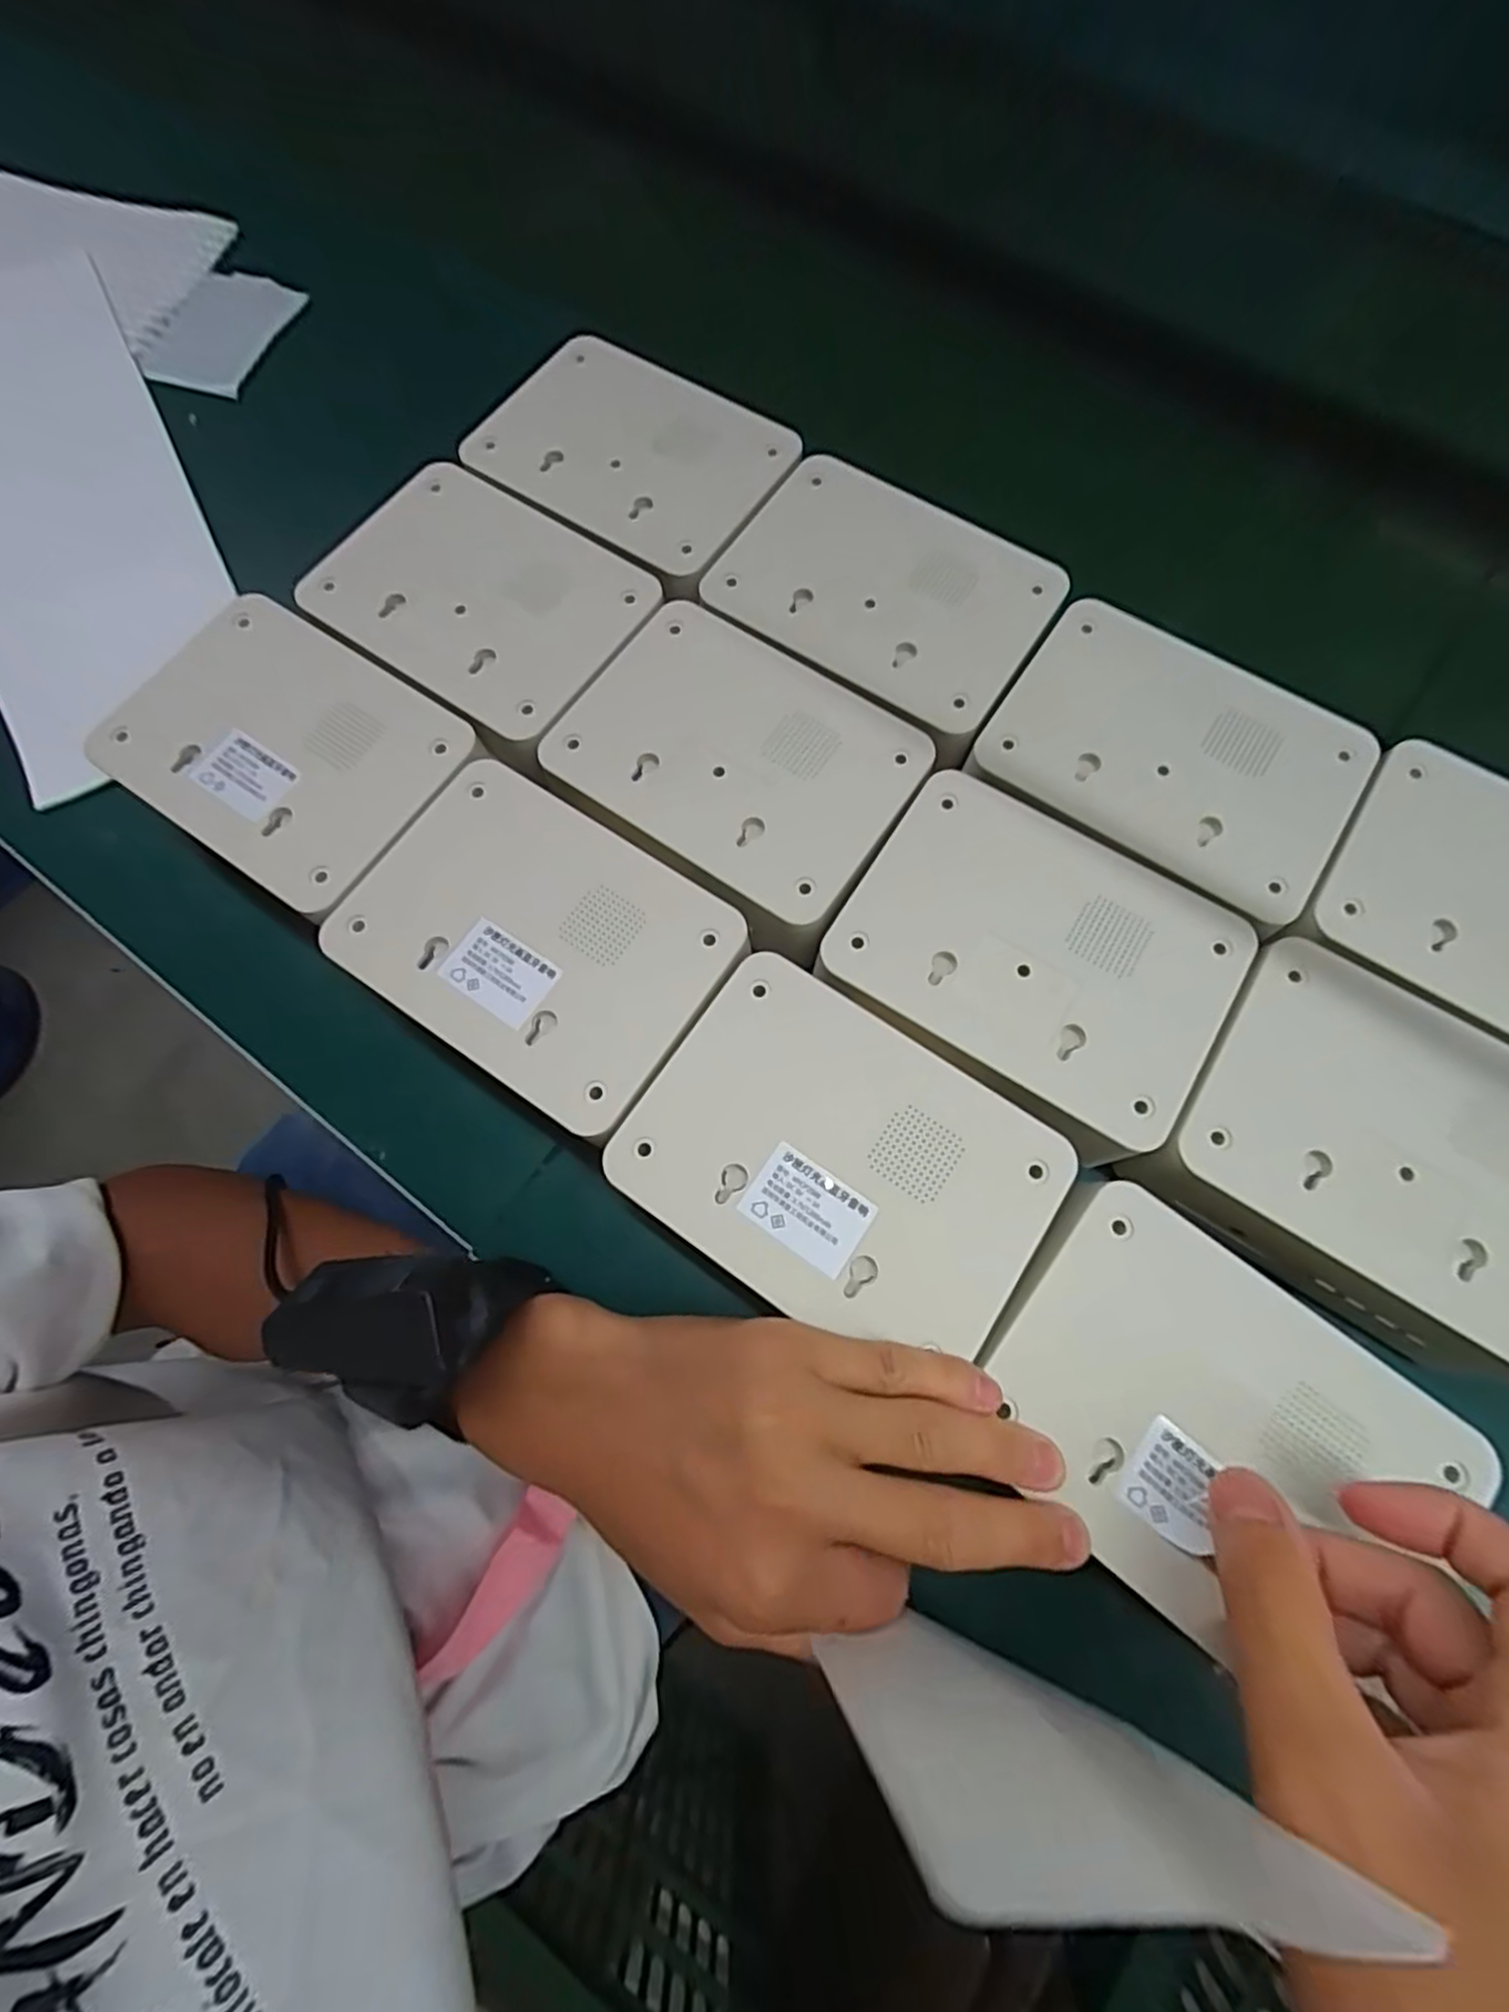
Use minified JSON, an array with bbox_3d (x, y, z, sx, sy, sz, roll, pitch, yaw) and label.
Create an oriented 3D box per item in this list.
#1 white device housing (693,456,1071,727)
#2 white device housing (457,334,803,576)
[{"bbox_3d":[0.055,-0.182,0.314,0.136,0.011,0.095,30,76,9],"label":"white device housing"},{"bbox_3d":[-0.063,-0.267,0.347,0.143,0.012,0.098,29,76,9],"label":"white device housing"}]

